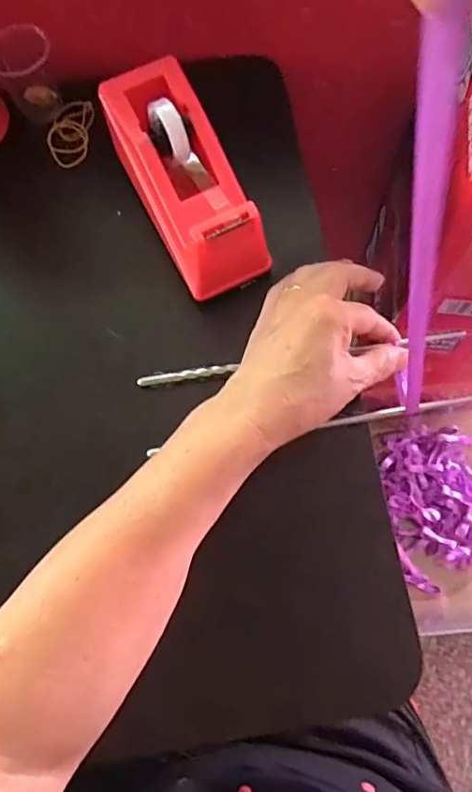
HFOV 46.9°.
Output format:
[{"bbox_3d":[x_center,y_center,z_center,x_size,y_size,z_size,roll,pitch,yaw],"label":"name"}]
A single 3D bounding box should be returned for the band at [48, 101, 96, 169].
[{"bbox_3d":[-0.133,-0.210,0.436,0.031,0.011,0.058,5,73,3],"label":"band"}]

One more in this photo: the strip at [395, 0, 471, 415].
[{"bbox_3d":[0.088,-0.057,0.256,0.011,0.218,0.012,-27,52,-7],"label":"strip"}]

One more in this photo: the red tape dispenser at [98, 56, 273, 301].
[{"bbox_3d":[-0.037,-0.149,0.371,0.065,0.060,0.155,-26,74,-7],"label":"red tape dispenser"}]

